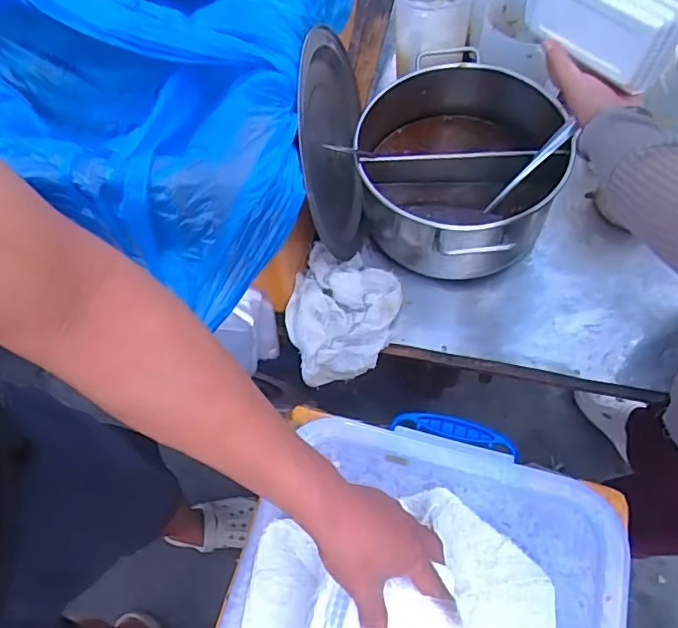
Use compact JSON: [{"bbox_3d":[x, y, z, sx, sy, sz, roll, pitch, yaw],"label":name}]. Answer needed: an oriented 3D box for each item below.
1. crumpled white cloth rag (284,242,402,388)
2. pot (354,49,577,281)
[{"bbox_3d":[0.005,0.006,0.828,0.145,0.091,0.197,16,66,10],"label":"crumpled white cloth rag"},{"bbox_3d":[0.175,-0.209,0.846,0.288,0.182,0.349,2,65,3],"label":"pot"}]

